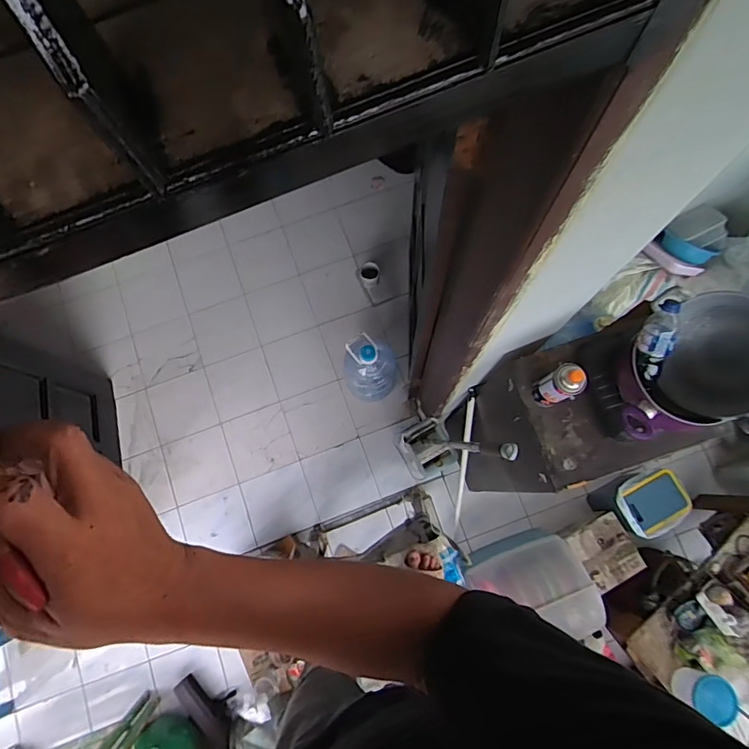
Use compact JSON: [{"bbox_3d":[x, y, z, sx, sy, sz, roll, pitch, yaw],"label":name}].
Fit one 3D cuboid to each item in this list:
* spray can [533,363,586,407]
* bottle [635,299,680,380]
[{"bbox_3d":[0.413,0.028,1.089,0.064,0.167,0.068,-25,77,-5],"label":"spray can"},{"bbox_3d":[0.581,-0.071,0.991,0.057,0.064,0.162,12,104,4],"label":"bottle"}]

